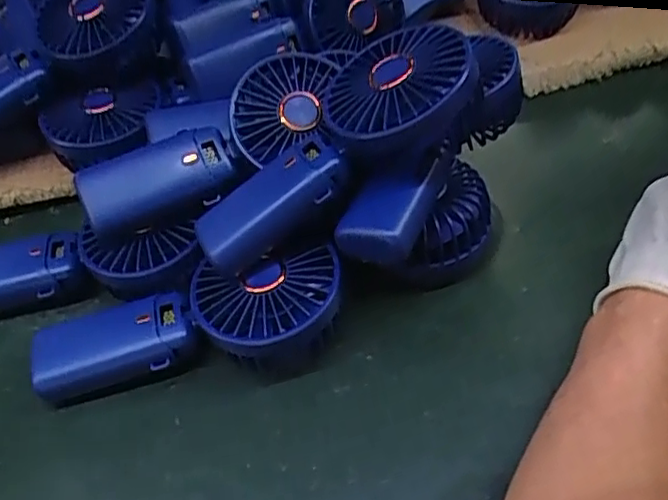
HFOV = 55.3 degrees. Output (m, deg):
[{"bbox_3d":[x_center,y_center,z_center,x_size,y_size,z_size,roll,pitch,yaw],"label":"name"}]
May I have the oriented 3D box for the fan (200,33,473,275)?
[{"bbox_3d":[-0.001,-0.061,0.361,0.184,0.031,0.074,-40,51,3],"label":"fan"}]

